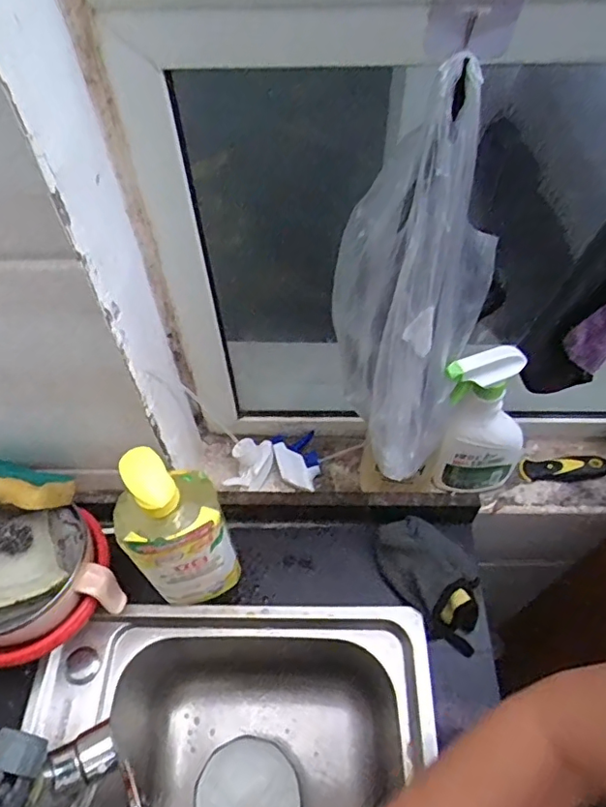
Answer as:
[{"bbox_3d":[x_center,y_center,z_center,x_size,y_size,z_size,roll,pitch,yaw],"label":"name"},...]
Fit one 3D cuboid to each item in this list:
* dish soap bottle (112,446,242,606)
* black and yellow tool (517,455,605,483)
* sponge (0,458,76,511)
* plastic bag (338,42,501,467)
[{"bbox_3d":[-0.121,0.128,0.544,0.098,0.269,0.069,-30,60,-18],"label":"dish soap bottle"},{"bbox_3d":[0.335,0.080,0.712,0.104,0.033,0.028,-3,55,-1],"label":"black and yellow tool"},{"bbox_3d":[-0.294,0.081,0.563,0.115,0.069,0.027,15,92,-6],"label":"sponge"},{"bbox_3d":[0.089,-0.088,0.484,0.132,0.315,0.146,18,58,13],"label":"plastic bag"}]

